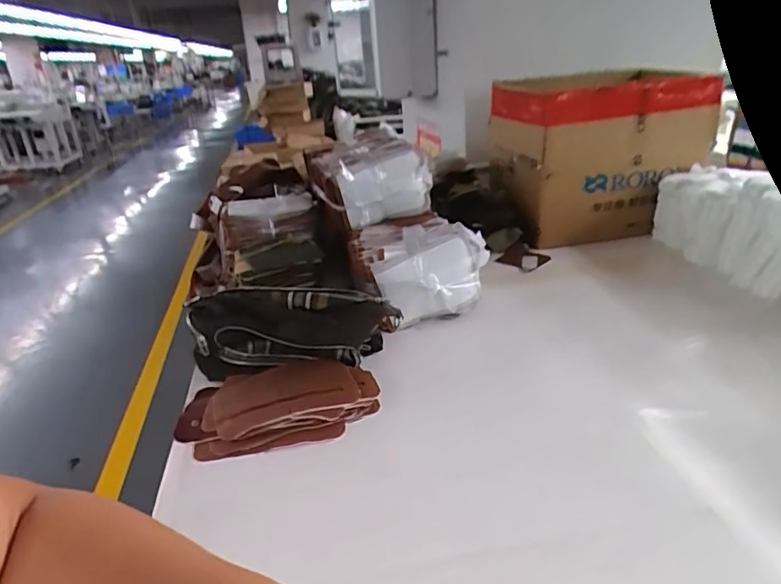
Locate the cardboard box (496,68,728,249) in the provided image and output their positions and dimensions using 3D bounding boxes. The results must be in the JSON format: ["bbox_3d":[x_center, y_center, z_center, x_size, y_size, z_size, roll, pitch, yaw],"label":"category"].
[{"bbox_3d":[0.474,-0.319,1.265,0.419,0.357,0.282,-6,25,-6],"label":"cardboard box"}]

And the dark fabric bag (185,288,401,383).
[{"bbox_3d":[-0.146,0.059,0.825,0.313,0.122,0.106,-6,25,-6],"label":"dark fabric bag"}]

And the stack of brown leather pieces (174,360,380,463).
[{"bbox_3d":[-0.152,0.157,0.730,0.261,0.035,0.155,-7,25,-8],"label":"stack of brown leather pieces"}]

